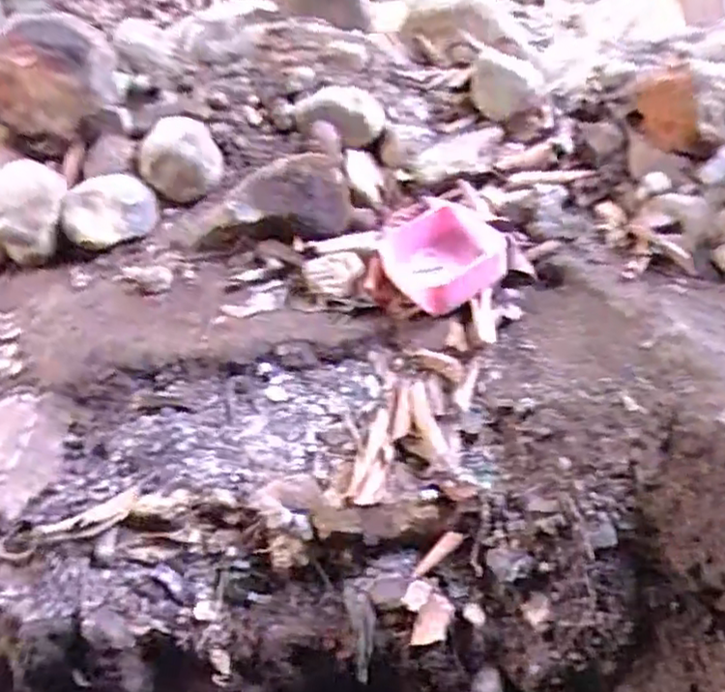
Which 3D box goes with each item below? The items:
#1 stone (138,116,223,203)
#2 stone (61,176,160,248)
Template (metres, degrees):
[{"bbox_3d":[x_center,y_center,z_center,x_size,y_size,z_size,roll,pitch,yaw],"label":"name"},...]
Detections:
[{"bbox_3d":[-0.248,-0.252,0.923,0.097,0.113,0.052,-27,13,17],"label":"stone"},{"bbox_3d":[-0.331,-0.178,0.895,0.108,0.061,0.083,-4,40,1],"label":"stone"}]

